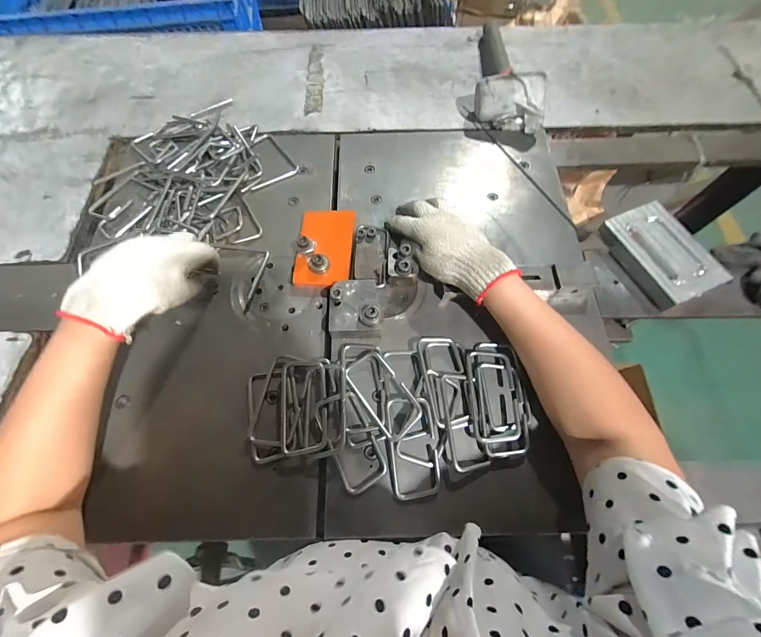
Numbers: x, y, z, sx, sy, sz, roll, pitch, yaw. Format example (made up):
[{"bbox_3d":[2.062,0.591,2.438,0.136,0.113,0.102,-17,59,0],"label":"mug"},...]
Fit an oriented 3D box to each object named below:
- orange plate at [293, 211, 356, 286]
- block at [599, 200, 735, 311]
[{"bbox_3d":[-0.077,-0.101,0.476,0.076,0.013,0.122,2,67,2],"label":"orange plate"},{"bbox_3d":[0.382,-0.091,0.456,0.095,0.026,0.140,-21,69,-8],"label":"block"}]

